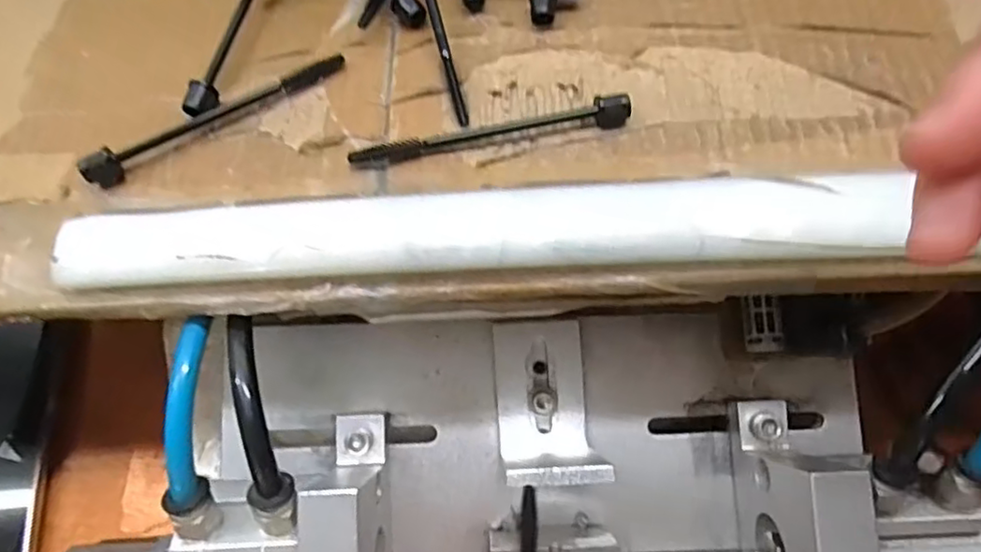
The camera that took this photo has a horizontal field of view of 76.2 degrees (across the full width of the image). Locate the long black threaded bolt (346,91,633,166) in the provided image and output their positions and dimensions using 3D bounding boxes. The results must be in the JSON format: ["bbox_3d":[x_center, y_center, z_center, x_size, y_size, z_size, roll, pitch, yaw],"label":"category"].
[{"bbox_3d":[0.000,-0.053,0.221,0.099,0.011,0.014,-11,61,-4],"label":"long black threaded bolt"}]

